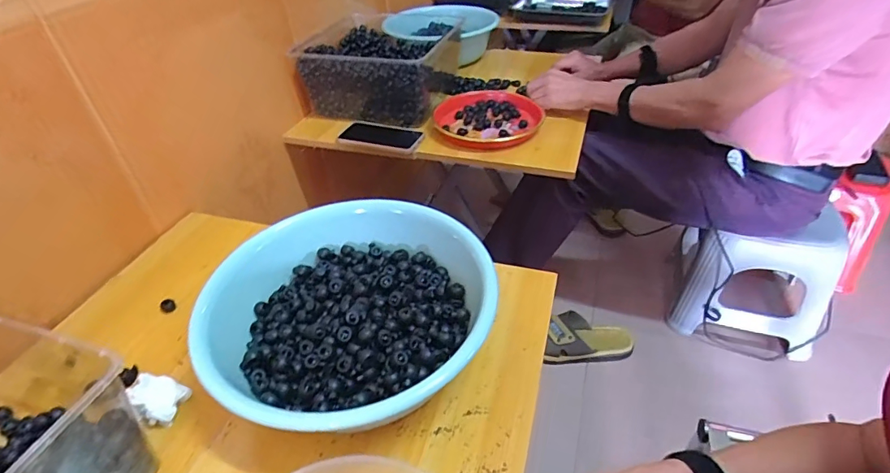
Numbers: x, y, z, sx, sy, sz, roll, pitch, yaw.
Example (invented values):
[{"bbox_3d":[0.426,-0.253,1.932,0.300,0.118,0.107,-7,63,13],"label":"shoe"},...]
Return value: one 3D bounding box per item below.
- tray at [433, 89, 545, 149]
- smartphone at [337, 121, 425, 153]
[{"bbox_3d":[0.087,-0.236,0.922,0.208,0.017,0.225,-2,40,1],"label":"tray"},{"bbox_3d":[-0.119,-0.198,0.902,0.159,0.008,0.081,12,42,17],"label":"smartphone"}]

